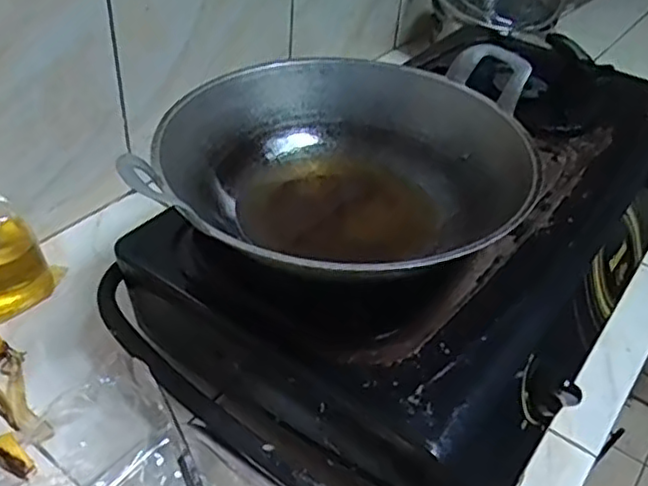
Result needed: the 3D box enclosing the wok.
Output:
[{"bbox_3d":[0.016,-0.051,0.561,0.288,0.129,0.286,7,40,1],"label":"wok"}]

